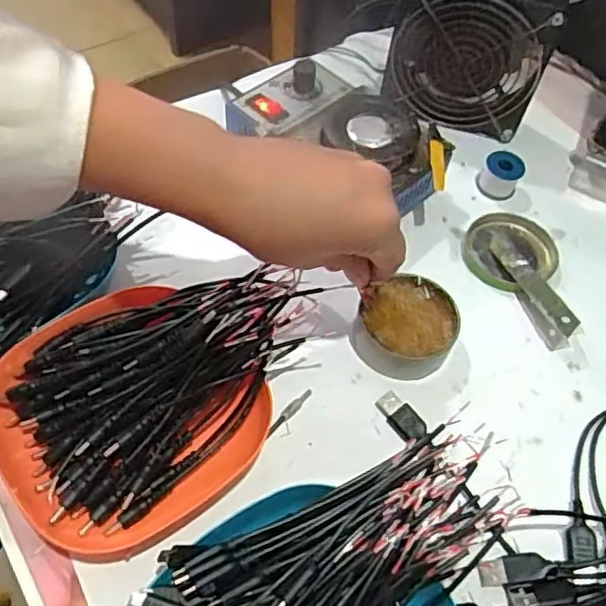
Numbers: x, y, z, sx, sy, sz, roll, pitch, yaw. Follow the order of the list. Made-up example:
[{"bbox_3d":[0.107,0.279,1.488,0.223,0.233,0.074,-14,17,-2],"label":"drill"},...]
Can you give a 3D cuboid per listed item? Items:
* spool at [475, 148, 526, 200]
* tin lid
[{"bbox_3d":[0.155,-0.100,0.484,0.031,0.026,0.031,2,57,-2],"label":"spool"},{"bbox_3d":[0.154,-0.039,0.455,0.068,0.008,0.066,2,57,-2],"label":"tin lid"}]

